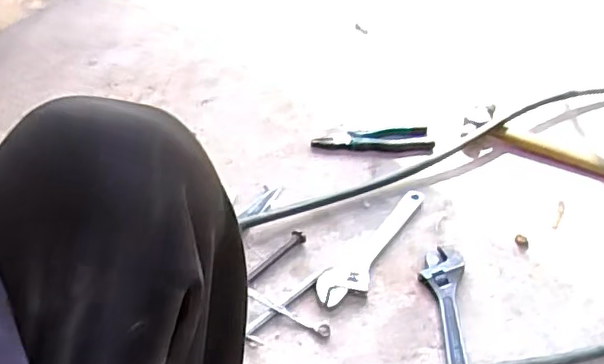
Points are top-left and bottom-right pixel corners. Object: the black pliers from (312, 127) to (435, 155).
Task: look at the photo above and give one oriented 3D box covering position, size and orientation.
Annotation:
[{"bbox_3d":[0.116,-0.067,1.017,0.192,0.015,0.054,-4,46,-2],"label":"black pliers"}]

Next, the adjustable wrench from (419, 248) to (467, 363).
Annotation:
[{"bbox_3d":[0.179,0.182,0.761,0.054,0.015,0.234,3,46,5],"label":"adjustable wrench"}]

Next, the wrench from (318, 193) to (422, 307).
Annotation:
[{"bbox_3d":[0.107,0.087,0.854,0.053,0.011,0.244,31,54,28],"label":"wrench"}]

